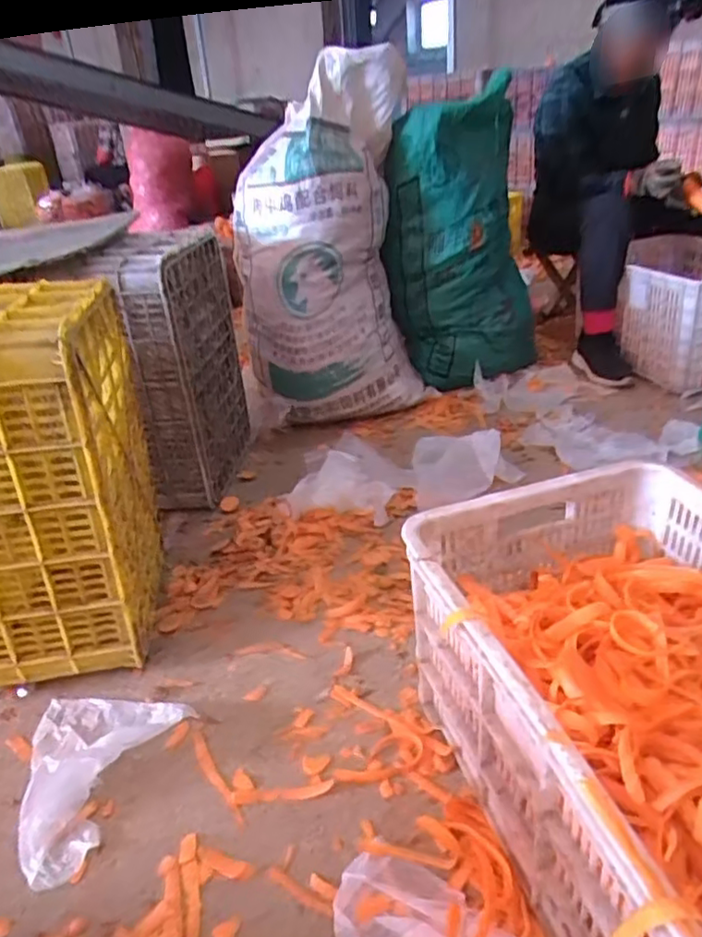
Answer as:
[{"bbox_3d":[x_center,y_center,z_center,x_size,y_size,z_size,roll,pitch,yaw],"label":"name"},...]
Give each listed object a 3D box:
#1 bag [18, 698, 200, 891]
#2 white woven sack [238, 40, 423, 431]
[{"bbox_3d":[-0.350,0.352,0.783,0.206,0.059,0.232,12,34,27],"label":"bag"},{"bbox_3d":[-0.055,-0.487,1.462,0.408,0.739,0.276,-7,30,-3],"label":"white woven sack"}]

